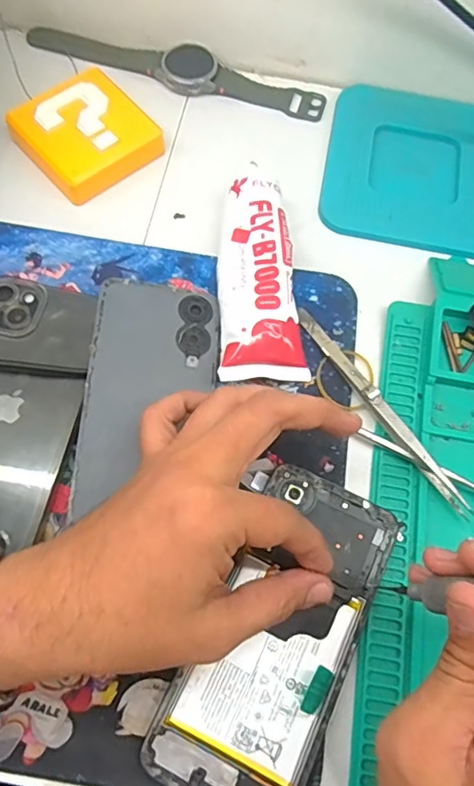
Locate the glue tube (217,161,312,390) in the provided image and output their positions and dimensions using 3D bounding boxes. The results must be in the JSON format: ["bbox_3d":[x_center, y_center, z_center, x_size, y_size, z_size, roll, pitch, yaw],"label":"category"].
[{"bbox_3d":[0.011,-0.071,0.345,0.049,0.036,0.132,-4,69,-5],"label":"glue tube"}]

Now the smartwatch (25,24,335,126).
[{"bbox_3d":[-0.049,-0.249,0.423,0.232,0.013,0.037,19,69,4],"label":"smartwatch"}]

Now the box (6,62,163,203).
[{"bbox_3d":[-0.106,-0.180,0.386,0.081,0.024,0.078,-40,75,-16],"label":"box"}]

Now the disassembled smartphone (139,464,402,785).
[{"bbox_3d":[0.023,0.120,0.276,0.075,0.013,0.162,28,69,9],"label":"disassembled smartphone"}]

